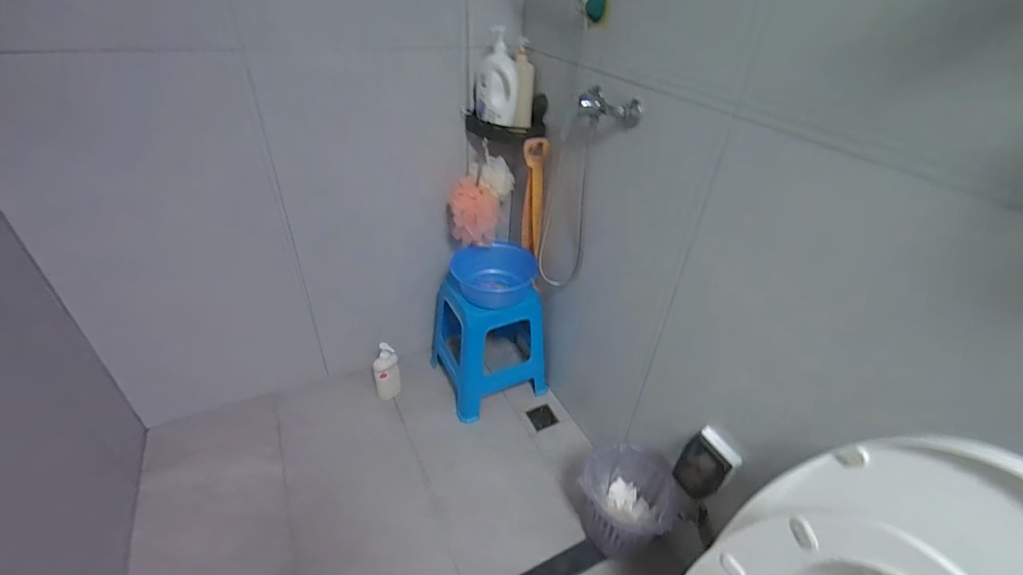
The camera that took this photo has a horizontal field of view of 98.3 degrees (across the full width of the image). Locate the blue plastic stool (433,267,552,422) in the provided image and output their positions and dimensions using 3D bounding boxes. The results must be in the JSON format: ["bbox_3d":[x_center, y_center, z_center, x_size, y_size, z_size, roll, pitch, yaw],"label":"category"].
[{"bbox_3d":[-0.091,0.195,1.802,0.410,0.492,0.356,-16,40,-22],"label":"blue plastic stool"}]

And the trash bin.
[{"bbox_3d":[0.331,0.648,1.328,0.246,0.312,0.226,1,37,-1],"label":"trash bin"}]

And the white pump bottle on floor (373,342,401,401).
[{"bbox_3d":[-0.494,0.348,1.753,0.092,0.246,0.097,1,37,-1],"label":"white pump bottle on floor"}]

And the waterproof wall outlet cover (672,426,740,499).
[{"bbox_3d":[0.480,0.445,1.096,0.091,0.165,0.112,-23,43,-29],"label":"waterproof wall outlet cover"}]

